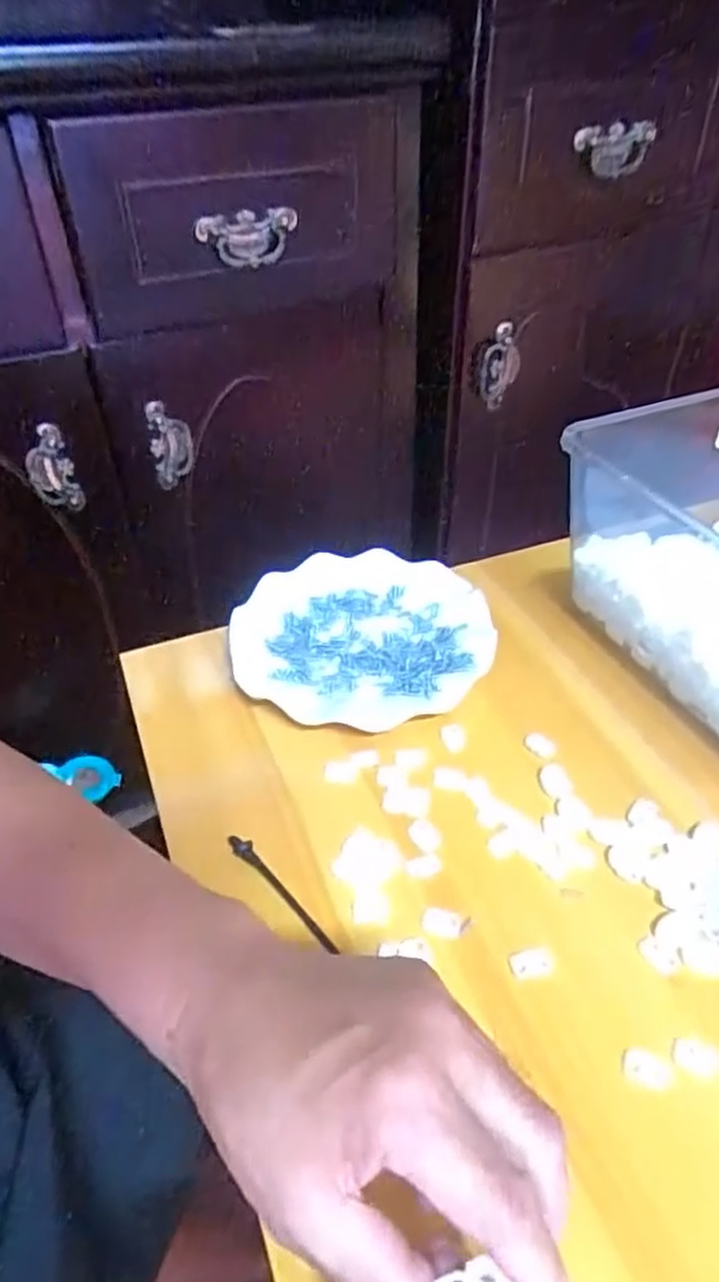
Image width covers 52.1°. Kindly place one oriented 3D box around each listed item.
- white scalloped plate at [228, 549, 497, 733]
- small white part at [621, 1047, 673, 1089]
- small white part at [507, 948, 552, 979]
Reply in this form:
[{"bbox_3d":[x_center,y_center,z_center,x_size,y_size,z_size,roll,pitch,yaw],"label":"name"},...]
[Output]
[{"bbox_3d":[0.004,-0.006,0.541,0.176,0.027,0.176,0,40,0],"label":"white scalloped plate"},{"bbox_3d":[0.128,0.189,0.325,0.020,0.004,0.013,12,42,14],"label":"small white part"},{"bbox_3d":[0.084,0.157,0.361,0.020,0.004,0.013,-3,40,-3],"label":"small white part"}]

